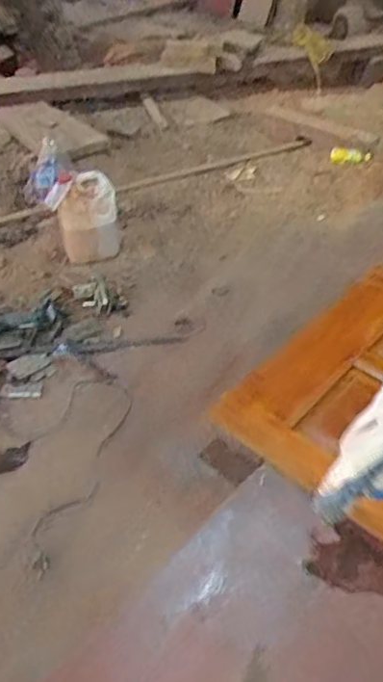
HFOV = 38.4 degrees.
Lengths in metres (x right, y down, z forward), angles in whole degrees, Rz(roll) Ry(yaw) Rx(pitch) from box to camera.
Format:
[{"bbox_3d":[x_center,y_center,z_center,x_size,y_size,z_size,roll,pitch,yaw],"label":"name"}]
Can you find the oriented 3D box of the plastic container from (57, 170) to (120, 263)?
[{"bbox_3d":[-0.354,-0.423,1.905,0.205,0.284,0.139,-12,44,-14],"label":"plastic container"}]

